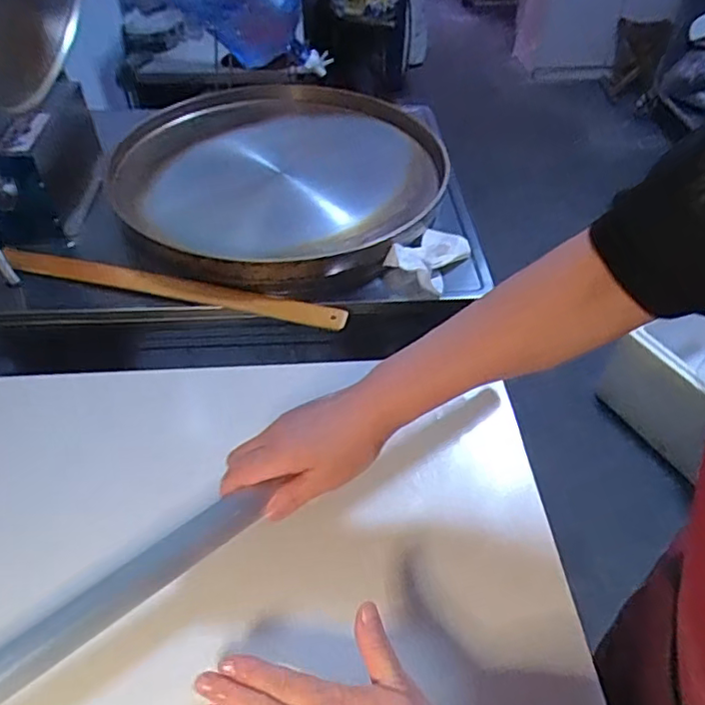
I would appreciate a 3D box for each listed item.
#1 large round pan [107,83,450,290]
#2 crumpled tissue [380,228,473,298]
[{"bbox_3d":[-0.110,-0.283,0.996,0.538,0.119,0.511,1,52,-2],"label":"large round pan"},{"bbox_3d":[0.118,-0.151,0.897,0.100,0.041,0.135,24,51,20],"label":"crumpled tissue"}]

